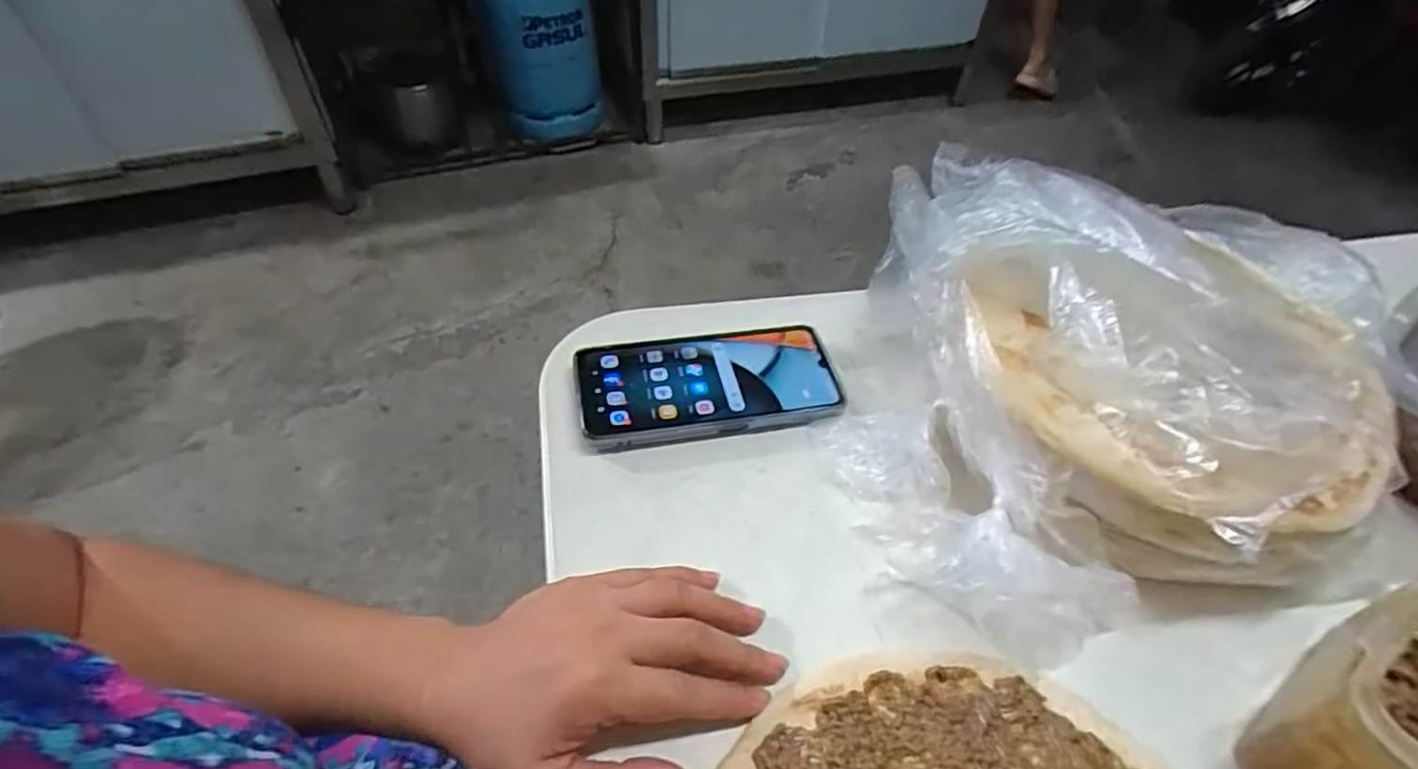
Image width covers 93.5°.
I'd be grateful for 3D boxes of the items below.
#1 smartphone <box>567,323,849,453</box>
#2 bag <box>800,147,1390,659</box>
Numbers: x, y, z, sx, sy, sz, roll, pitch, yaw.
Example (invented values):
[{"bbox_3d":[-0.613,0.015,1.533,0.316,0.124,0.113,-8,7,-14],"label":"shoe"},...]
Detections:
[{"bbox_3d":[0.000,-0.001,0.435,0.167,0.013,0.076,-6,49,-12],"label":"smartphone"},{"bbox_3d":[0.230,-0.002,0.391,0.277,0.109,0.313,17,48,9],"label":"bag"}]

